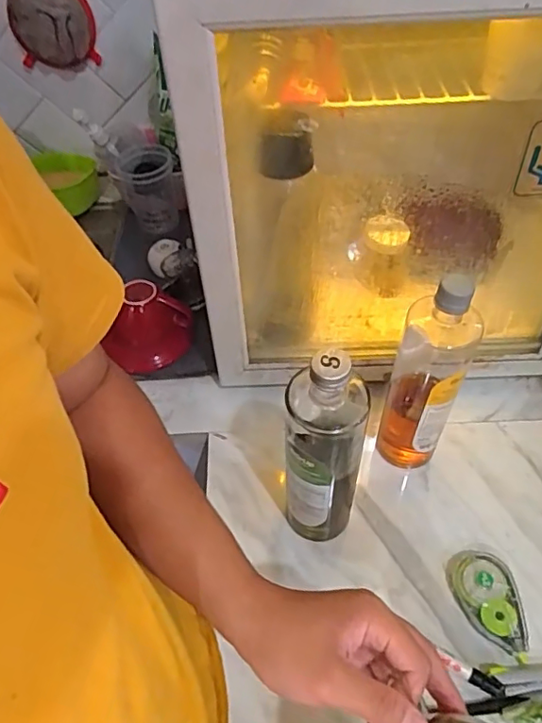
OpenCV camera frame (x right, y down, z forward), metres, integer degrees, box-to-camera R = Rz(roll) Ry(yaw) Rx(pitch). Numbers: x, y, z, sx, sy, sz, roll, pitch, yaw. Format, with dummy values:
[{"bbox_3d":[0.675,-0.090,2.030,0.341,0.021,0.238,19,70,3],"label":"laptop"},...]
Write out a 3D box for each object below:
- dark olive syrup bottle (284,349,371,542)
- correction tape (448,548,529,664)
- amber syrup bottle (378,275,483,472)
[{"bbox_3d":[0.053,0.085,0.533,0.069,0.274,0.082,7,52,8],"label":"dark olive syrup bottle"},{"bbox_3d":[0.227,0.245,0.567,0.062,0.020,0.105,-16,52,-10],"label":"correction tape"},{"bbox_3d":[0.164,0.017,0.595,0.071,0.265,0.083,11,52,11],"label":"amber syrup bottle"}]

